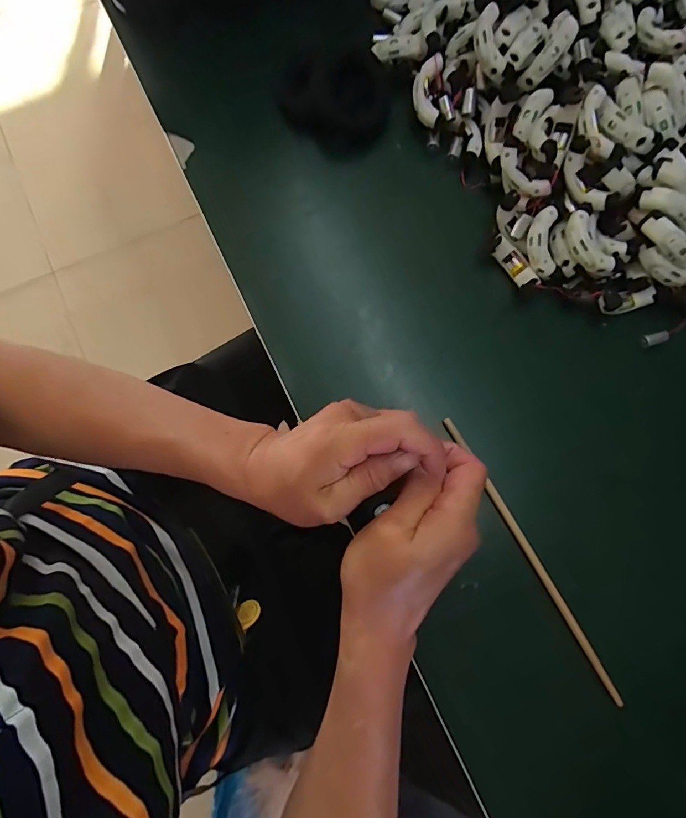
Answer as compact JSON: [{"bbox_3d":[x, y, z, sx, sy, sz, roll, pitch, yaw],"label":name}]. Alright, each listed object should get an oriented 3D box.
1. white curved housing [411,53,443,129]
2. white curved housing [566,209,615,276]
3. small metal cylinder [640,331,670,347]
[{"bbox_3d":[0.072,-0.273,0.373,0.023,0.012,0.054,2,99,0],"label":"white curved housing"},{"bbox_3d":[0.189,-0.127,0.338,0.019,0.016,0.052,-26,81,-5],"label":"white curved housing"},{"bbox_3d":[0.255,-0.057,0.355,0.021,0.007,0.009,-14,80,-3],"label":"small metal cylinder"}]

